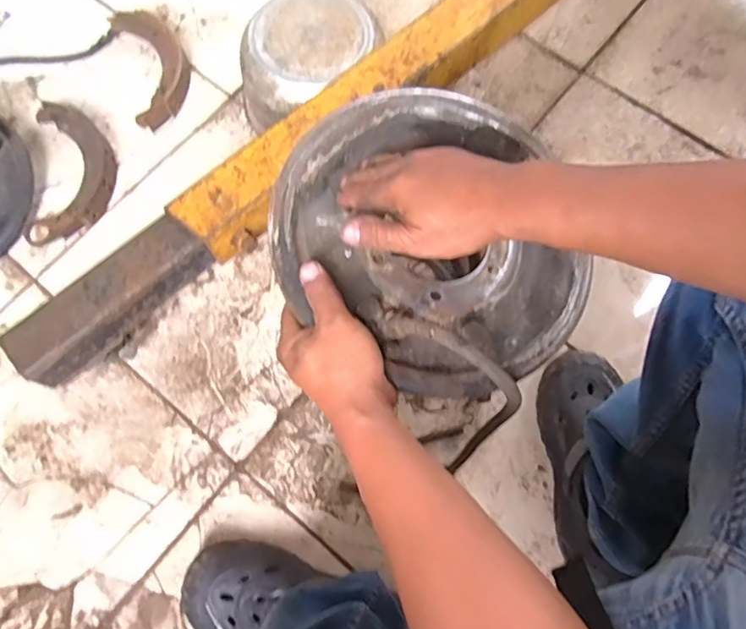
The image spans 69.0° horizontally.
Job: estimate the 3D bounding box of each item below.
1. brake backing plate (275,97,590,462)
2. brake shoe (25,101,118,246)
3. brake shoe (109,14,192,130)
[{"bbox_3d":[0.054,-0.064,0.450,0.263,0.077,0.241,0,75,-2],"label":"brake backing plate"},{"bbox_3d":[-0.445,-0.214,0.810,0.115,0.031,0.221,-4,75,-3],"label":"brake shoe"},{"bbox_3d":[-0.349,-0.400,0.868,0.101,0.030,0.219,-19,77,-6],"label":"brake shoe"}]

